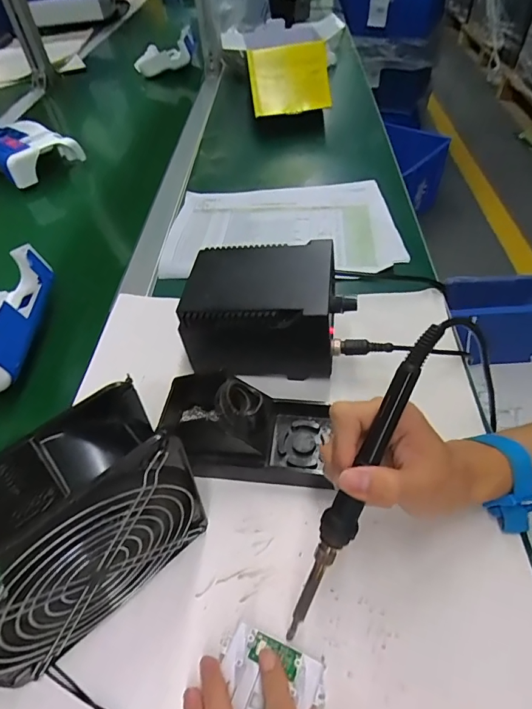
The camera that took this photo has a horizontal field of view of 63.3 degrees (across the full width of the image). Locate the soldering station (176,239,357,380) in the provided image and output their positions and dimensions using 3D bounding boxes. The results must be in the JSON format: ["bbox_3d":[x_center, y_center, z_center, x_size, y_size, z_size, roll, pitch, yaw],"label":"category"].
[{"bbox_3d":[0.004,-0.048,0.442,0.165,0.085,0.124,0,49,4],"label":"soldering station"}]

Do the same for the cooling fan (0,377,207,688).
[{"bbox_3d":[-0.115,0.116,0.261,0.149,0.151,0.058,-34,55,-24],"label":"cooling fan"}]

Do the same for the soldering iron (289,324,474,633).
[{"bbox_3d":[0.062,0.075,0.265,0.023,0.021,0.221,26,96,23],"label":"soldering iron"}]

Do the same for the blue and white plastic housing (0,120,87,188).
[{"bbox_3d":[-0.441,-0.373,0.777,0.175,0.054,0.133,31,57,26],"label":"blue and white plastic housing"}]

